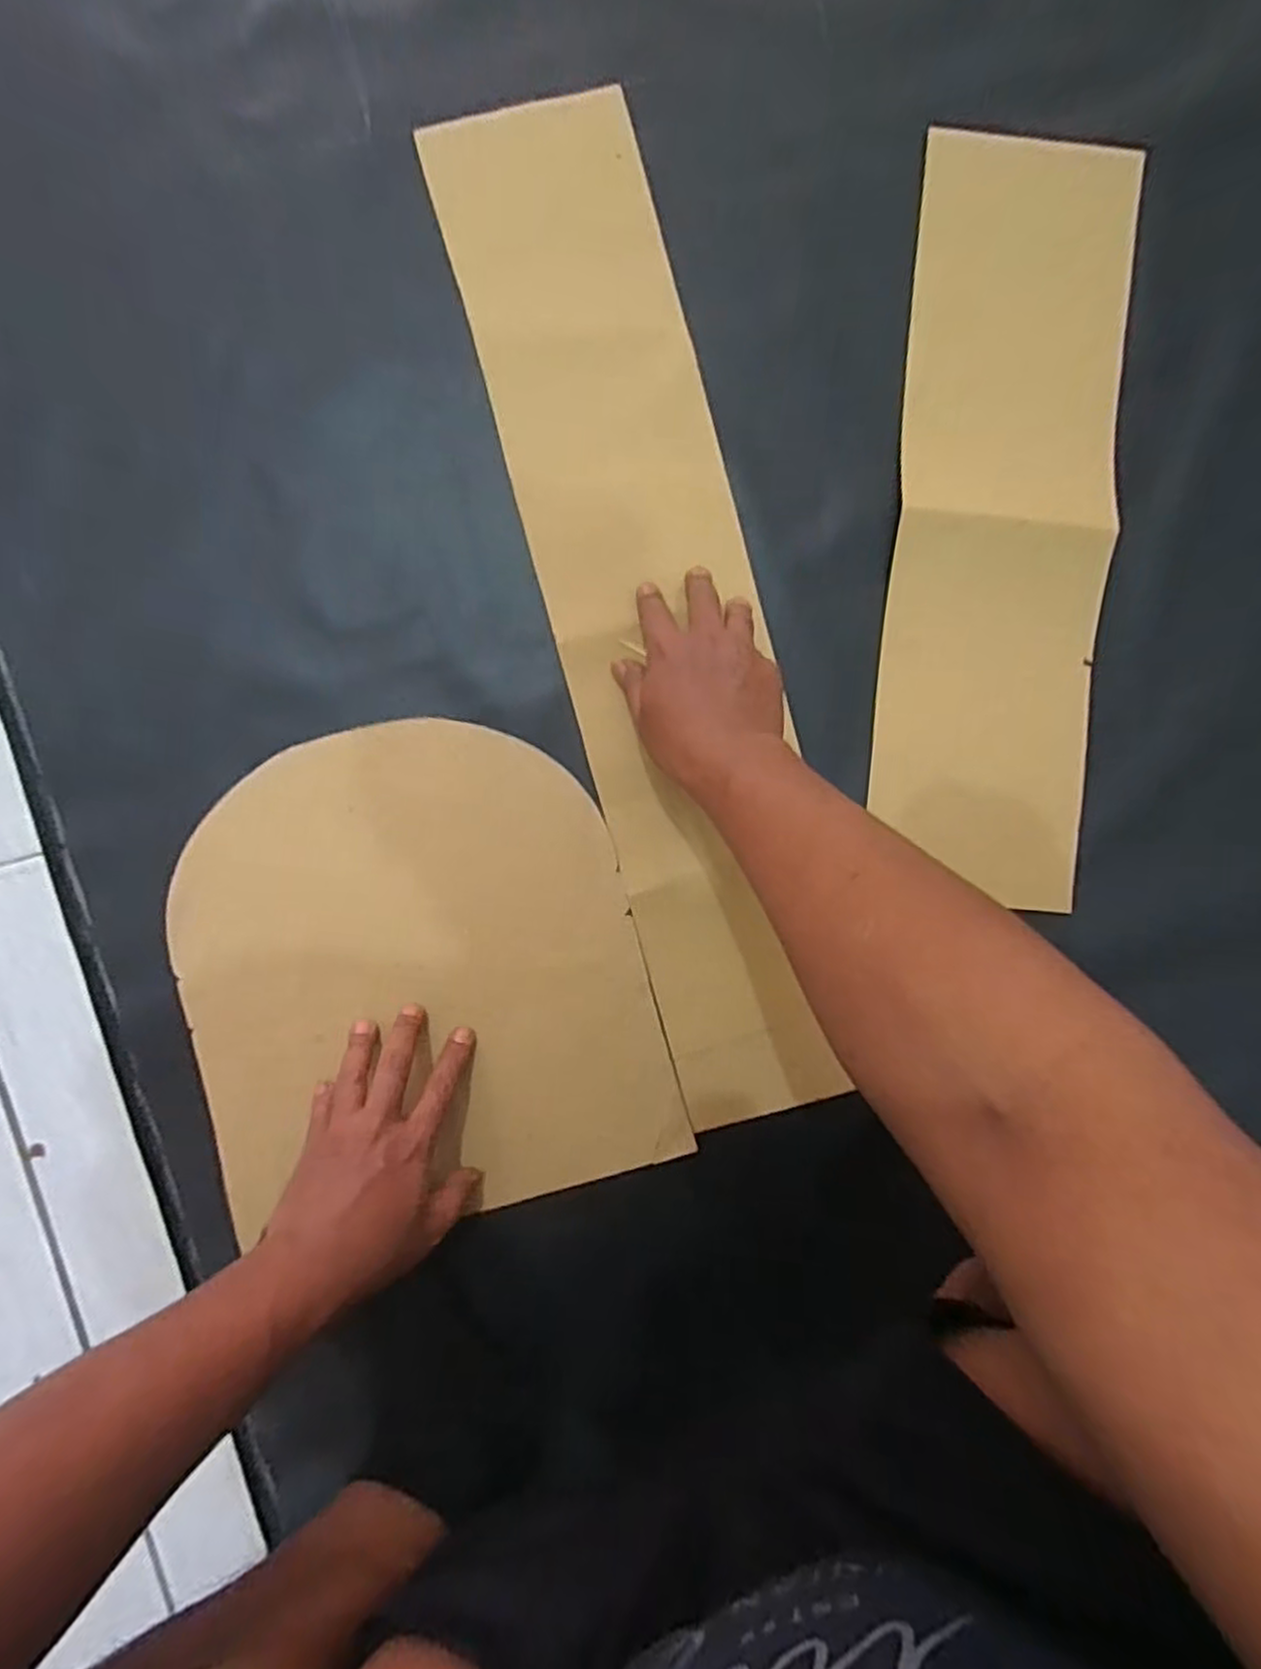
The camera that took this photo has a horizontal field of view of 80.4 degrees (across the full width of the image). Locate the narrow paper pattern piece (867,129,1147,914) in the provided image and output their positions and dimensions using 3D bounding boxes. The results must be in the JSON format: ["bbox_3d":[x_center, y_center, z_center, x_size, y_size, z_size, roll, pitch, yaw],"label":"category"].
[{"bbox_3d":[0.259,-0.217,0.517,0.148,0.012,0.506,4,92,-3],"label":"narrow paper pattern piece"}]

